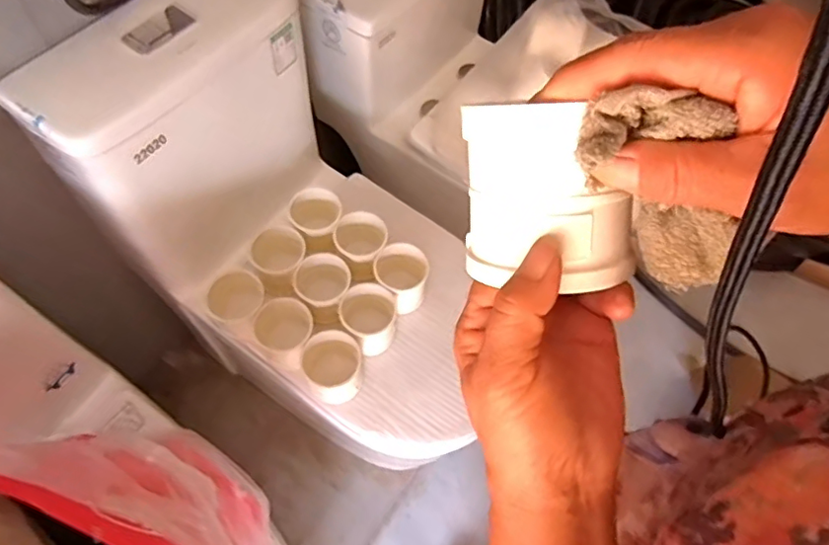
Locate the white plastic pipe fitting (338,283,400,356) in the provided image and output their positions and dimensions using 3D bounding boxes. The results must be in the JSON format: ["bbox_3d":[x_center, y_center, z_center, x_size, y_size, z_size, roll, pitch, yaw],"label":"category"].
[{"bbox_3d":[-0.069,0.074,0.854,0.080,0.078,0.082,1,60,-2],"label":"white plastic pipe fitting"}]

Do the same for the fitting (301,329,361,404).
[{"bbox_3d":[-0.115,0.132,0.806,0.082,0.064,0.089,-8,61,-7],"label":"fitting"}]

